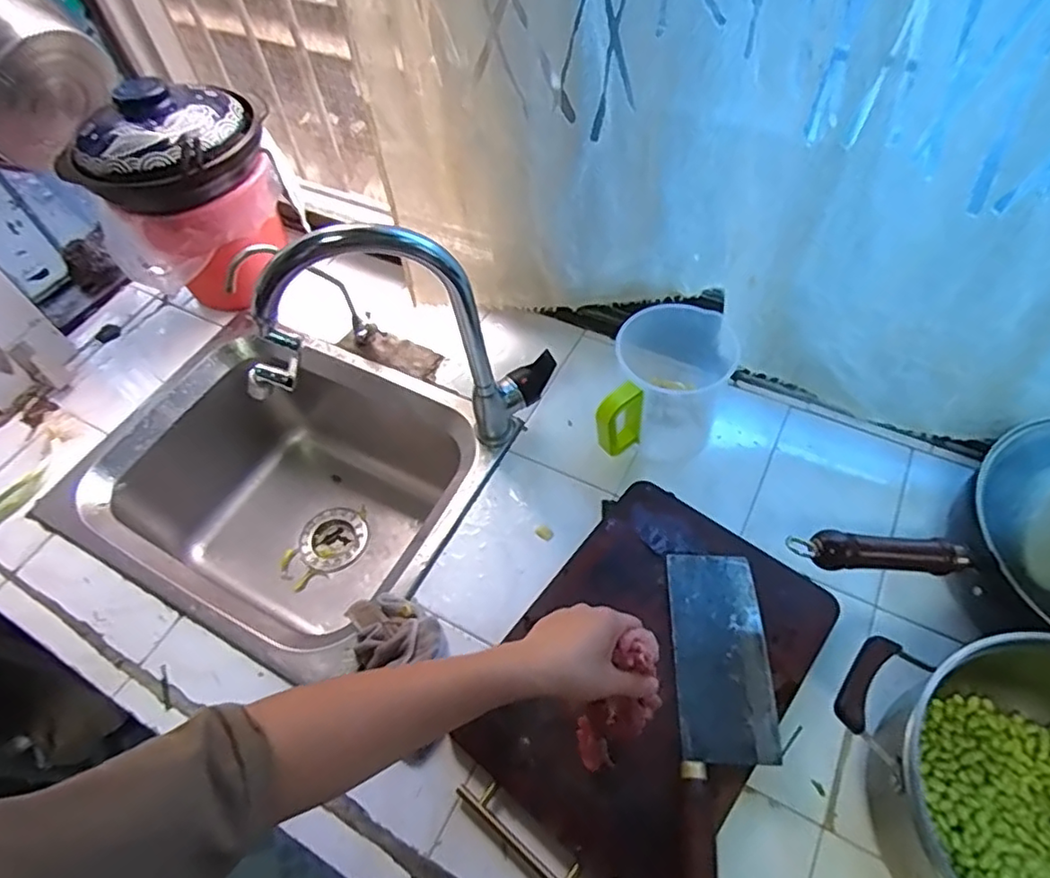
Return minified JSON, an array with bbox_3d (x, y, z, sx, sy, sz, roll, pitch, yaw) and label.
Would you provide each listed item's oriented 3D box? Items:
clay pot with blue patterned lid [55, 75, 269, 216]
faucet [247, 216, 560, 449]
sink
[{"bbox_3d":[-0.443,-0.385,0.780,0.183,0.103,0.207,13,57,13],"label":"clay pot with blue patterned lid"},{"bbox_3d":[-0.127,-0.088,0.660,0.313,0.346,0.045,-12,55,-4],"label":"faucet"},{"bbox_3d":[-0.295,0.089,0.882,0.467,0.239,0.416,23,60,19],"label":"sink"}]

